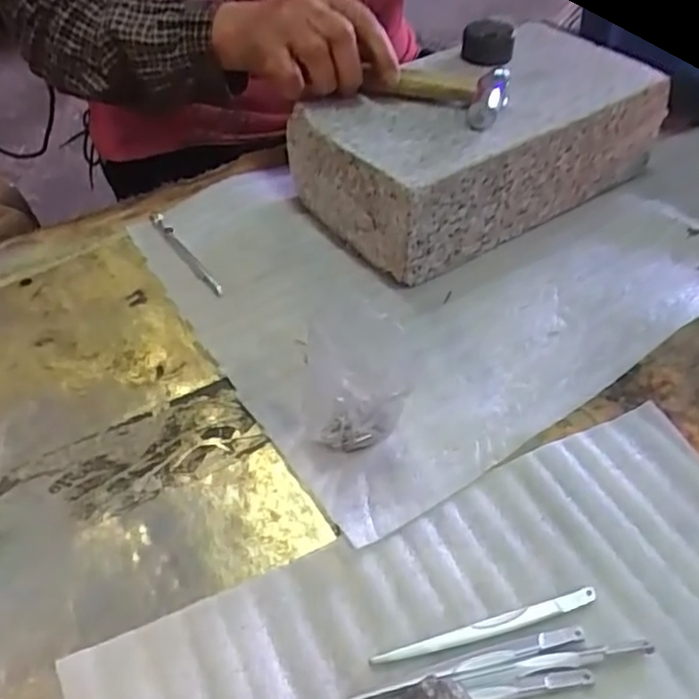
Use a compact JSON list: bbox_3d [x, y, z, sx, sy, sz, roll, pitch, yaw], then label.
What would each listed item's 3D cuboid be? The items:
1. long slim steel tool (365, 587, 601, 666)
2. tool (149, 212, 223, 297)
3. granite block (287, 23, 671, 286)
[{"bbox_3d":[0.059,0.119,0.289,0.101,0.004,0.007,-13,47,-9],"label":"long slim steel tool"},{"bbox_3d":[-0.114,-0.068,0.466,0.008,0.007,0.106,-28,51,-22],"label":"tool"},{"bbox_3d":[0.094,-0.155,0.494,0.245,0.078,0.136,-28,51,-22],"label":"granite block"}]

